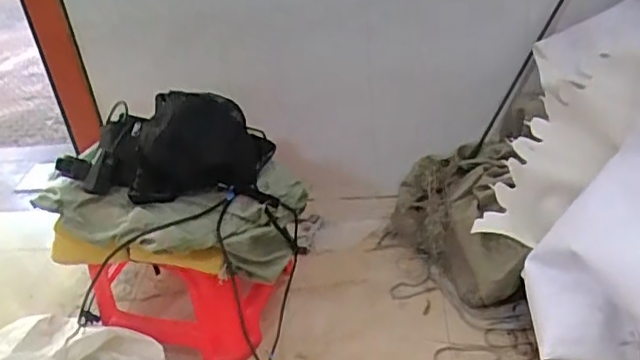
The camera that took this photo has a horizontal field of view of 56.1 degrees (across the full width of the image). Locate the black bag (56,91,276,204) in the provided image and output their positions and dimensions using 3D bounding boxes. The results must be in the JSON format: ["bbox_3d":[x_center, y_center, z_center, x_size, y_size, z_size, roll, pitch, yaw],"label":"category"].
[{"bbox_3d":[-0.241,-0.063,0.912,0.285,0.140,0.156,6,35,18],"label":"black bag"}]

